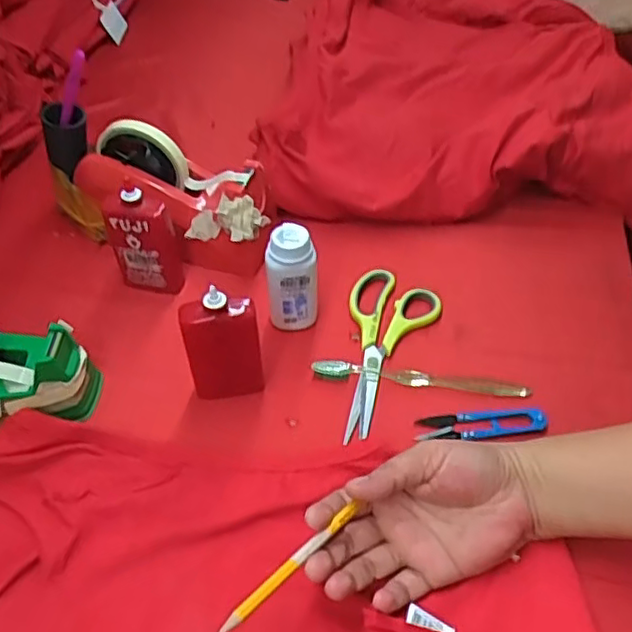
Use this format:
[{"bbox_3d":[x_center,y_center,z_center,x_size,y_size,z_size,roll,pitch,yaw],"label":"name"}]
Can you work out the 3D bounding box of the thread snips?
[{"bbox_3d":[0.134,0.085,0.523,0.104,0.009,0.023,-3,50,-5],"label":"thread snips"}]

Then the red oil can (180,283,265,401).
[{"bbox_3d":[-0.072,0.028,0.505,0.056,0.112,0.031,-11,48,-3],"label":"red oil can"}]

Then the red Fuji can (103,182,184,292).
[{"bbox_3d":[-0.156,-0.068,0.583,0.057,0.108,0.029,-11,48,-4],"label":"red Fuji can"}]

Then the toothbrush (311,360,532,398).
[{"bbox_3d":[0.088,0.051,0.546,0.179,0.011,0.016,5,50,3],"label":"toothbrush"}]

